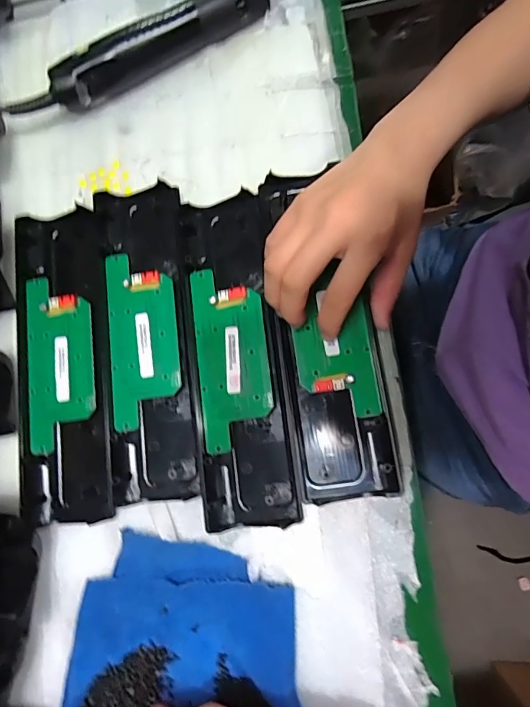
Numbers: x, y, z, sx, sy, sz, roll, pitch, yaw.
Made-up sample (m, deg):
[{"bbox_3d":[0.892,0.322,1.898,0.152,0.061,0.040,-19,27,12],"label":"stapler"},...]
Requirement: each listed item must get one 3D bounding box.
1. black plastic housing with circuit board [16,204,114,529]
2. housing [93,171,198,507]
[{"bbox_3d":[-0.163,0.006,0.347,0.071,0.027,0.243,-7,79,0],"label":"black plastic housing with circuit board"},{"bbox_3d":[-0.093,-0.015,0.336,0.066,0.015,0.245,-8,80,7],"label":"housing"}]

